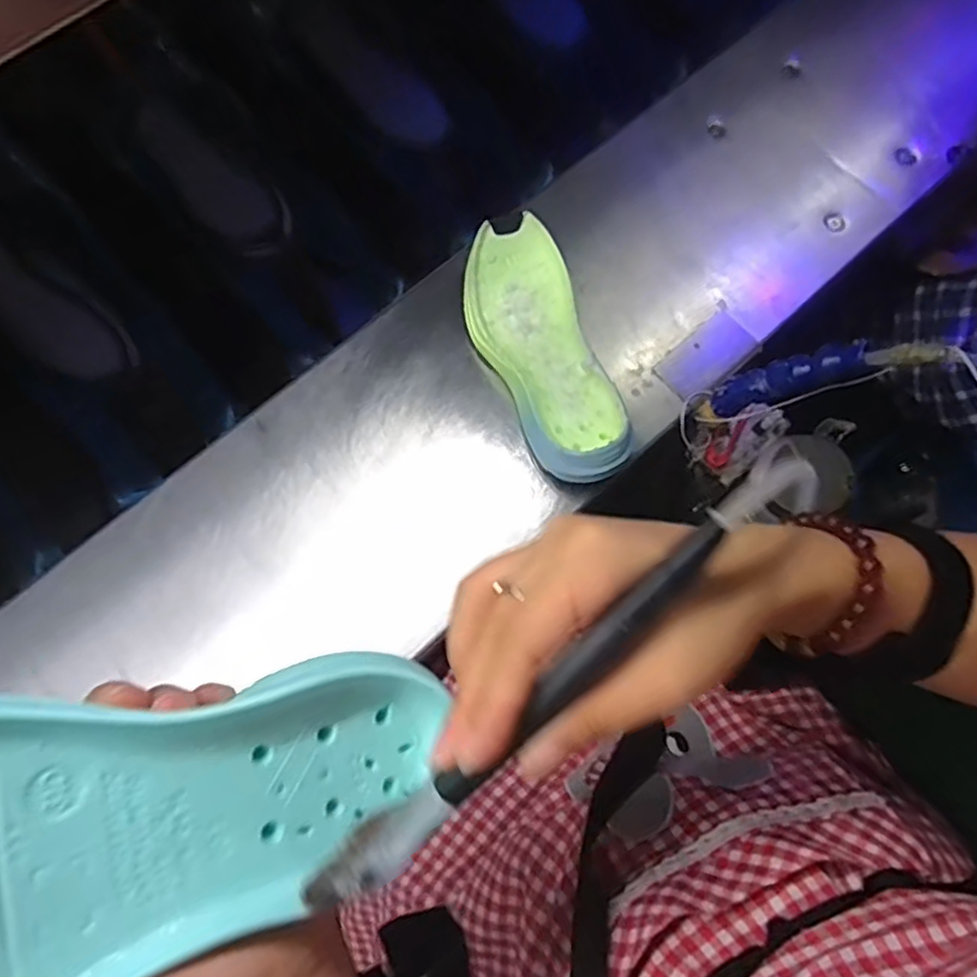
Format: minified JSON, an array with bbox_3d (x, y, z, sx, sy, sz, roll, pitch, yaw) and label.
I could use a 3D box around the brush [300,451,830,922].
[{"bbox_3d":[0.021,0.061,0.208,0.197,0.027,0.017,-45,78,9],"label":"brush"}]

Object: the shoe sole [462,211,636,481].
[{"bbox_3d":[0.043,-0.107,0.546,0.087,0.046,0.218,-19,73,-7],"label":"shoe sole"}]

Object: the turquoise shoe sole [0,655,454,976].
[{"bbox_3d":[-0.100,0.095,0.192,0.202,0.029,0.078,0,68,-40],"label":"turquoise shoe sole"}]

